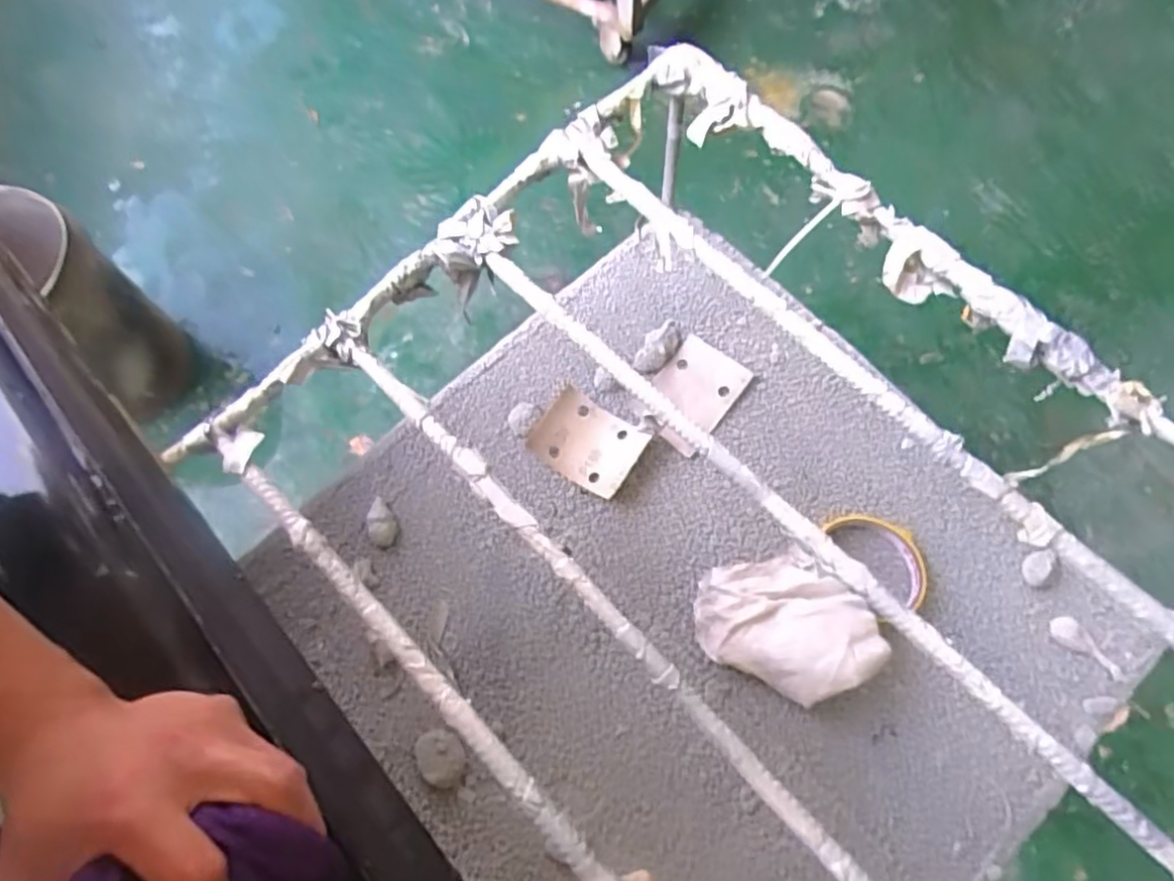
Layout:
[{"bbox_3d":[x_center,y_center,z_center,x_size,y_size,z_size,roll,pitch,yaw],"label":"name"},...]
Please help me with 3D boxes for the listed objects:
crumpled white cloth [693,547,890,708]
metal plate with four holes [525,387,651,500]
[{"bbox_3d":[0.152,0.145,0.511,0.129,0.041,0.111,-12,69,-4],"label":"crumpled white cloth"},{"bbox_3d":[0.001,0.001,0.577,0.089,0.018,0.069,32,73,13],"label":"metal plate with four holes"}]

